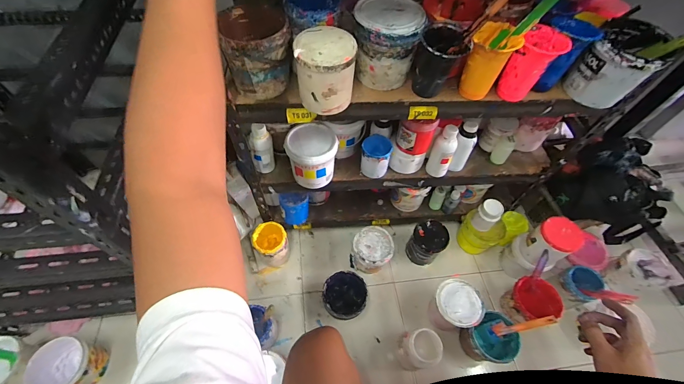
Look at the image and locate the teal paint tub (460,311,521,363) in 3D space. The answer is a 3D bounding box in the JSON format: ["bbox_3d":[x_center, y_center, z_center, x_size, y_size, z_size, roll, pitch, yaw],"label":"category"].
[{"bbox_3d":[0.399,0.408,0.816,0.121,0.134,0.119,1,57,-2],"label":"teal paint tub"}]

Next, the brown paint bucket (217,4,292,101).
[{"bbox_3d":[-0.154,-0.258,0.563,0.111,0.116,0.137,-13,59,-11],"label":"brown paint bucket"}]

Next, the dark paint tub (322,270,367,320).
[{"bbox_3d":[0.007,0.311,0.888,0.123,0.116,0.125,1,57,-2],"label":"dark paint tub"}]

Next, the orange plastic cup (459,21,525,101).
[{"bbox_3d":[0.269,-0.239,0.565,0.073,0.126,0.075,1,57,-2],"label":"orange plastic cup"}]

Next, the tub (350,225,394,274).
[{"bbox_3d":[0.094,0.197,0.984,0.120,0.136,0.122,1,57,-2],"label":"tub"}]

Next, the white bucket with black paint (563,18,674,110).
[{"bbox_3d":[0.535,-0.250,0.594,0.113,0.114,0.130,35,62,18],"label":"white bucket with black paint"}]

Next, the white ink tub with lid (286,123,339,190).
[{"bbox_3d":[-0.077,-0.094,0.772,0.122,0.120,0.118,1,57,-2],"label":"white ink tub with lid"}]

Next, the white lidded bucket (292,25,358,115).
[{"bbox_3d":[-0.029,-0.214,0.544,0.102,0.116,0.096,1,57,-2],"label":"white lidded bucket"}]

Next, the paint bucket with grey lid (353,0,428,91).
[{"bbox_3d":[0.083,-0.285,0.586,0.118,0.126,0.117,1,57,-2],"label":"paint bucket with grey lid"}]

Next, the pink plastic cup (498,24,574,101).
[{"bbox_3d":[0.360,-0.241,0.574,0.073,0.117,0.078,1,57,-2],"label":"pink plastic cup"}]

